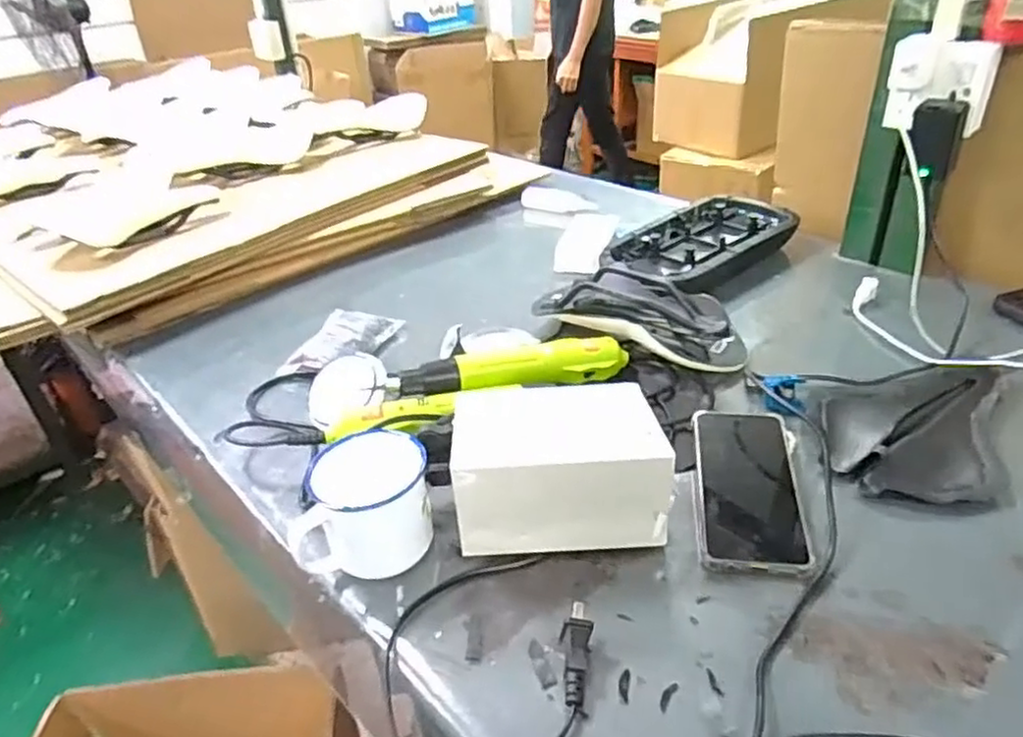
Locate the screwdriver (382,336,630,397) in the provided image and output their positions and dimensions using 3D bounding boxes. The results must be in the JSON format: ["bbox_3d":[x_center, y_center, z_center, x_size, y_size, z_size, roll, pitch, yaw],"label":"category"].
[{"bbox_3d":[0.002,0.001,0.687,0.240,0.038,0.047,-10,35,-9],"label":"screwdriver"}]

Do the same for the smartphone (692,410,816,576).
[{"bbox_3d":[0.193,0.094,0.568,0.087,0.018,0.168,11,40,6],"label":"smartphone"}]

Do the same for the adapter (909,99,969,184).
[{"bbox_3d":[0.446,-0.241,0.731,0.048,0.077,0.037,17,40,28],"label":"adapter"}]

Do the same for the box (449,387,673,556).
[{"bbox_3d":[0.036,0.073,0.542,0.157,0.081,0.099,-4,33,0],"label":"box"}]

